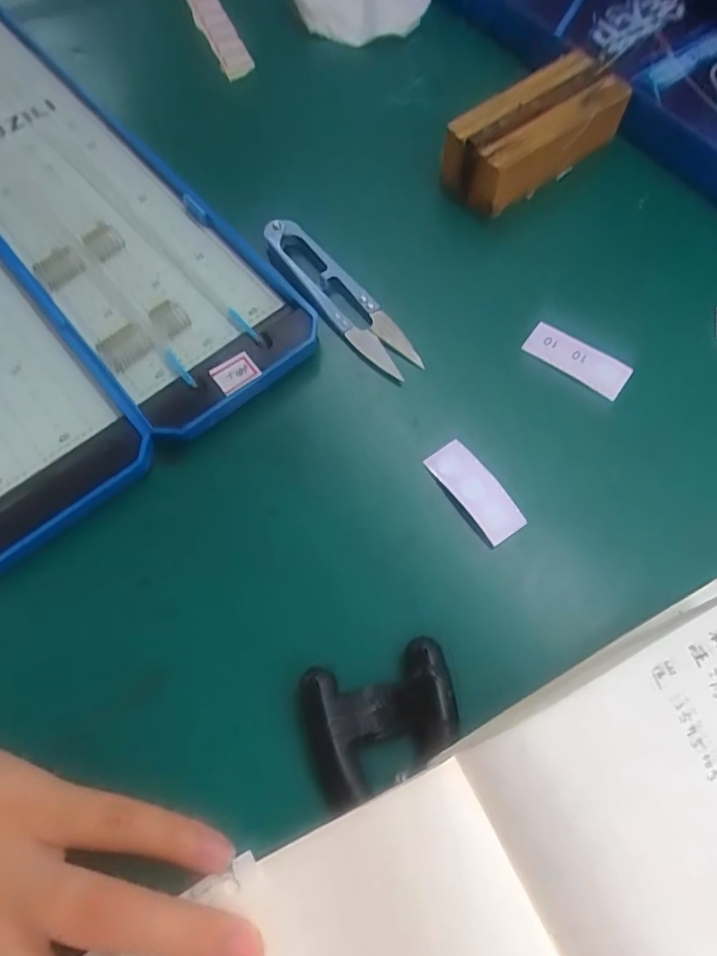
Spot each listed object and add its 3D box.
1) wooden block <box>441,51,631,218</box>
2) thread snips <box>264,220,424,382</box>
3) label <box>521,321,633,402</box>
[{"bbox_3d":[0.088,-0.171,0.285,0.094,0.027,0.039,-37,71,-14],"label":"wooden block"},{"bbox_3d":[-0.009,-0.085,0.267,0.022,0.013,0.101,-36,71,-13],"label":"thread snips"},{"bbox_3d":[0.097,-0.053,0.257,0.045,0.004,0.017,35,78,15],"label":"label"}]

